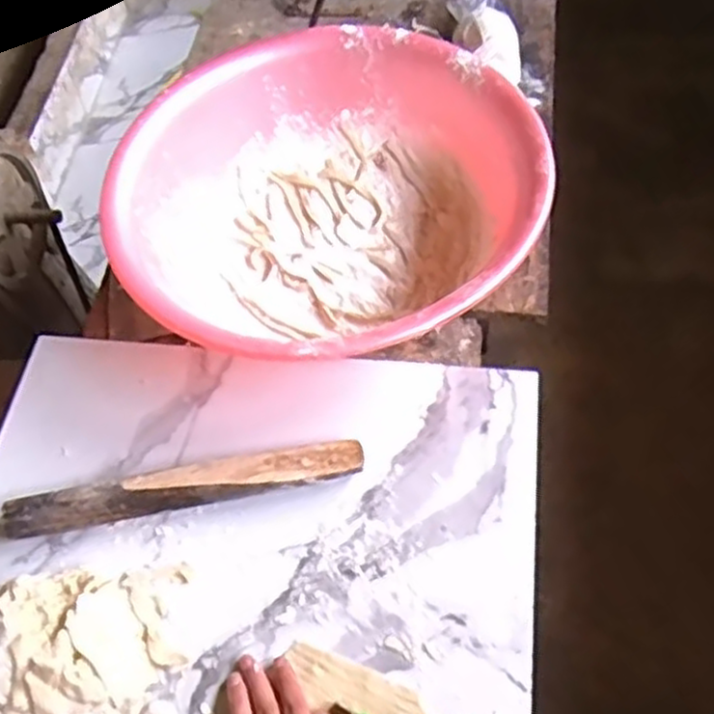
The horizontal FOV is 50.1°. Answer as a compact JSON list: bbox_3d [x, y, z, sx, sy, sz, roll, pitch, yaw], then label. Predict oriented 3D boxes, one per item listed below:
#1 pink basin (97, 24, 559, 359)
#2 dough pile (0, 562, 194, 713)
[{"bbox_3d":[-0.028,-0.146,0.754,0.387,0.117,0.388,-2,57,3],"label":"pink basin"},{"bbox_3d":[-0.221,0.242,0.563,0.165,0.060,0.188,-2,57,3],"label":"dough pile"}]

